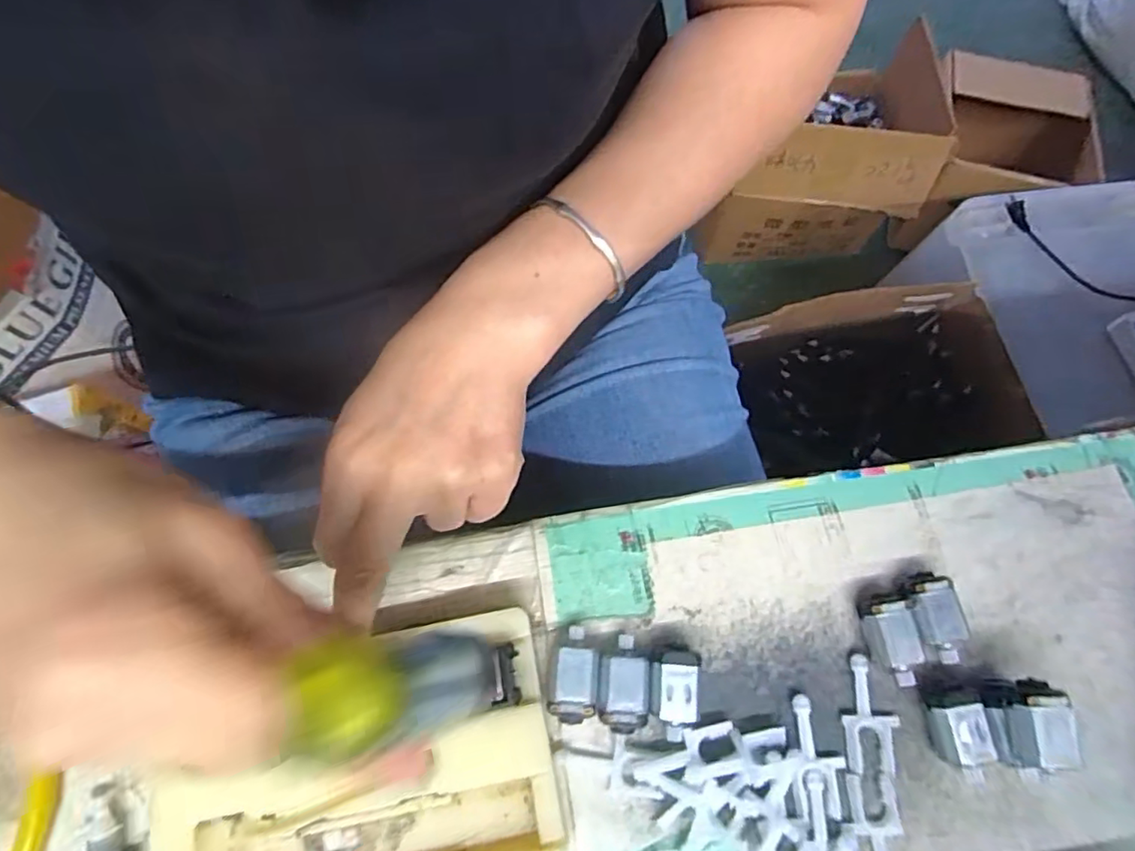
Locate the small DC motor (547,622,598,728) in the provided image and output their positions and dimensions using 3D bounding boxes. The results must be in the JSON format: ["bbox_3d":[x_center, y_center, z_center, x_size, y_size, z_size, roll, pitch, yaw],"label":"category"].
[{"bbox_3d":[0.003,0.096,0.228,0.017,0.014,0.034,8,71,3],"label":"small DC motor"}]

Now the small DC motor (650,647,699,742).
[{"bbox_3d":[0.040,0.103,0.225,0.018,0.015,0.032,3,71,1],"label":"small DC motor"}]

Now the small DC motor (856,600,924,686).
[{"bbox_3d":[0.128,0.086,0.233,0.017,0.015,0.031,-10,71,-3],"label":"small DC motor"}]

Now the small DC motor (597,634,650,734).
[{"bbox_3d":[0.021,0.099,0.228,0.019,0.013,0.033,1,71,1],"label":"small DC motor"}]

